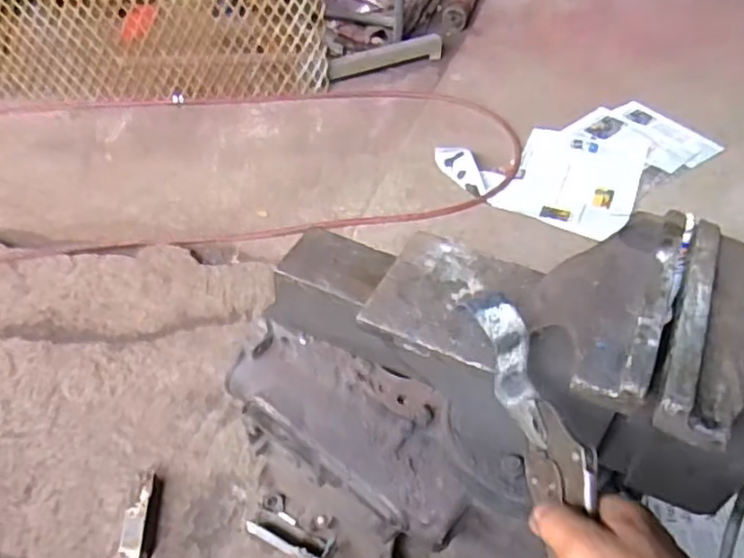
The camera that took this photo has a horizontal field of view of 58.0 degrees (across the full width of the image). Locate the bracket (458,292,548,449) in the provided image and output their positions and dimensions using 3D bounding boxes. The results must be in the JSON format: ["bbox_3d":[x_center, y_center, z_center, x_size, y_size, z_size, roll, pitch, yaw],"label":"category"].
[{"bbox_3d":[0.096,0.060,0.458,0.035,0.022,0.104,-14,83,-13],"label":"bracket"}]

